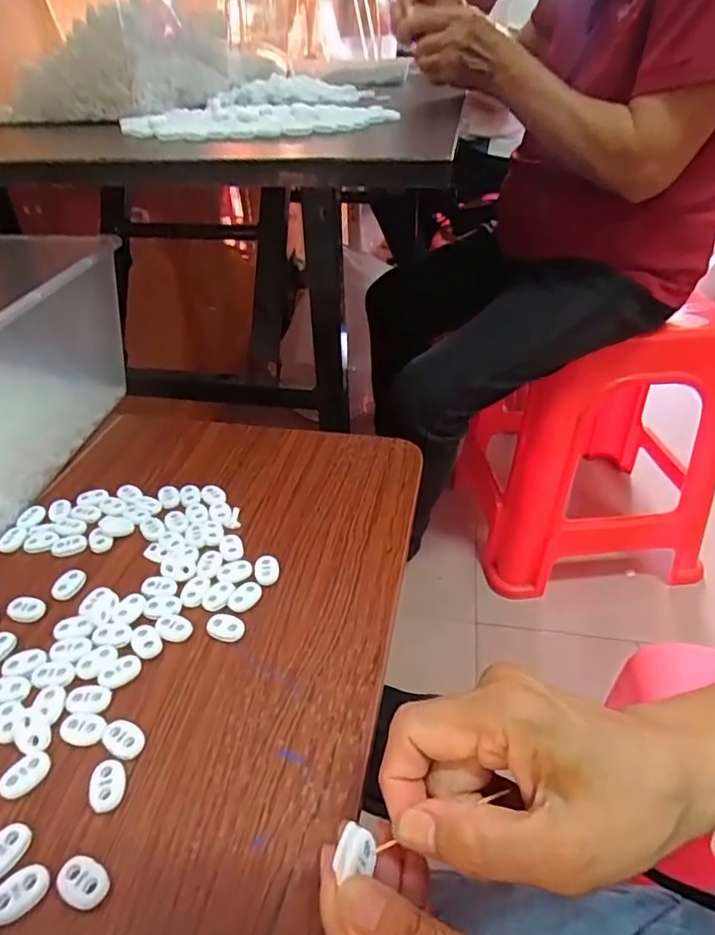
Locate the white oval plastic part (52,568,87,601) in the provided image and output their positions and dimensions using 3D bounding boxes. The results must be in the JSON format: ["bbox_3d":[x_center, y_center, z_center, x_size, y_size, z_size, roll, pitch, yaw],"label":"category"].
[{"bbox_3d":[-0.186,0.075,0.370,0.016,0.004,0.023,7,38,11],"label":"white oval plastic part"}]

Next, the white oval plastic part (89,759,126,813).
[{"bbox_3d":[-0.117,0.149,0.269,0.015,0.005,0.022,-9,38,-10],"label":"white oval plastic part"}]

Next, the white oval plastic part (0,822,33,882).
[{"bbox_3d":[-0.153,0.166,0.246,0.017,0.004,0.022,10,39,14],"label":"white oval plastic part"}]

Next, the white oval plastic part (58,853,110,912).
[{"bbox_3d":[-0.114,0.171,0.237,0.023,0.004,0.015,23,44,28],"label":"white oval plastic part"}]

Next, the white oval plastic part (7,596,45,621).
[{"bbox_3d":[-0.206,0.087,0.355,0.023,0.004,0.016,9,39,13],"label":"white oval plastic part"}]

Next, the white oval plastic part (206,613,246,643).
[{"bbox_3d":[-0.078,0.094,0.337,0.023,0.005,0.014,5,38,8],"label":"white oval plastic part"}]

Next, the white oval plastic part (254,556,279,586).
[{"bbox_3d":[-0.059,0.067,0.373,0.016,0.005,0.022,-11,39,-12],"label":"white oval plastic part"}]

